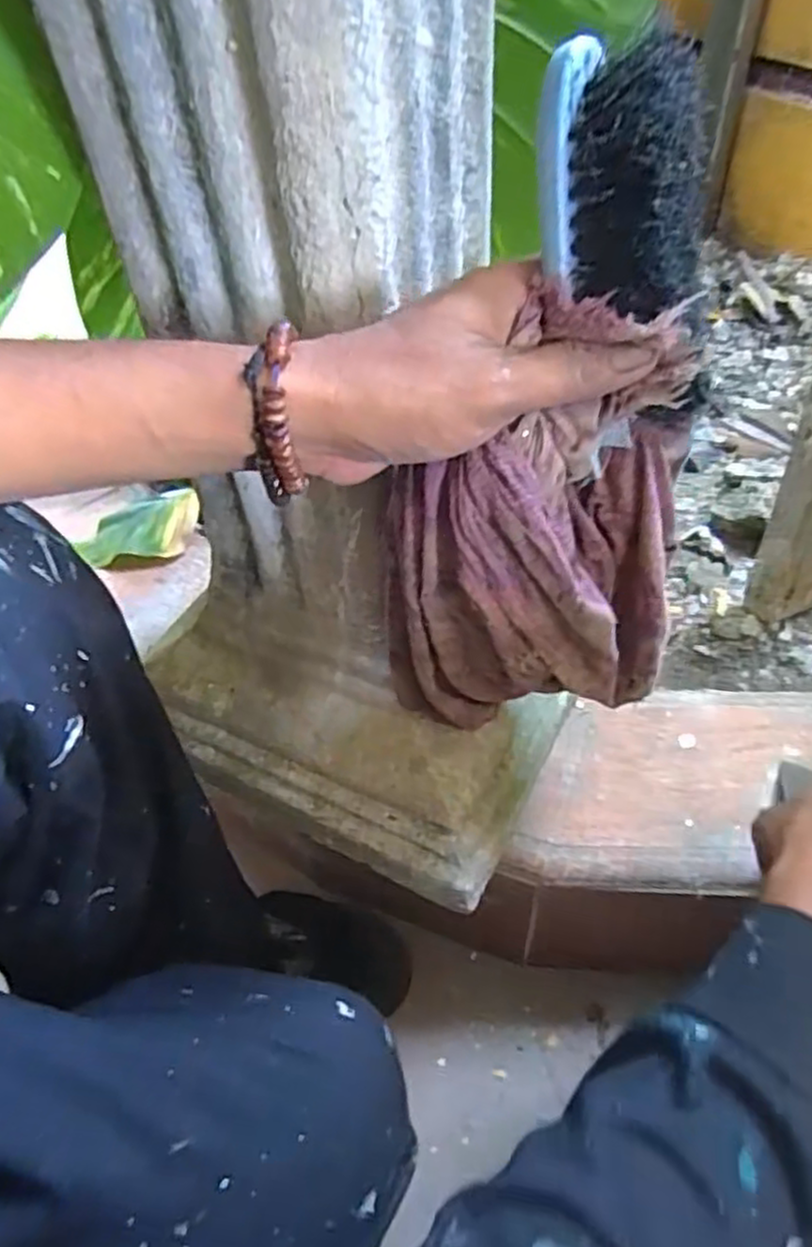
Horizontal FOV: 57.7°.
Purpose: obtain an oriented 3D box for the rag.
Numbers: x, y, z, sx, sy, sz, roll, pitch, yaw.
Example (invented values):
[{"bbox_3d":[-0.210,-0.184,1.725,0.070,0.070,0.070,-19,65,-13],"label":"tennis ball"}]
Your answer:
[{"bbox_3d":[0.067,-0.028,0.351,0.140,0.233,0.066,-7,49,-1],"label":"rag"}]

